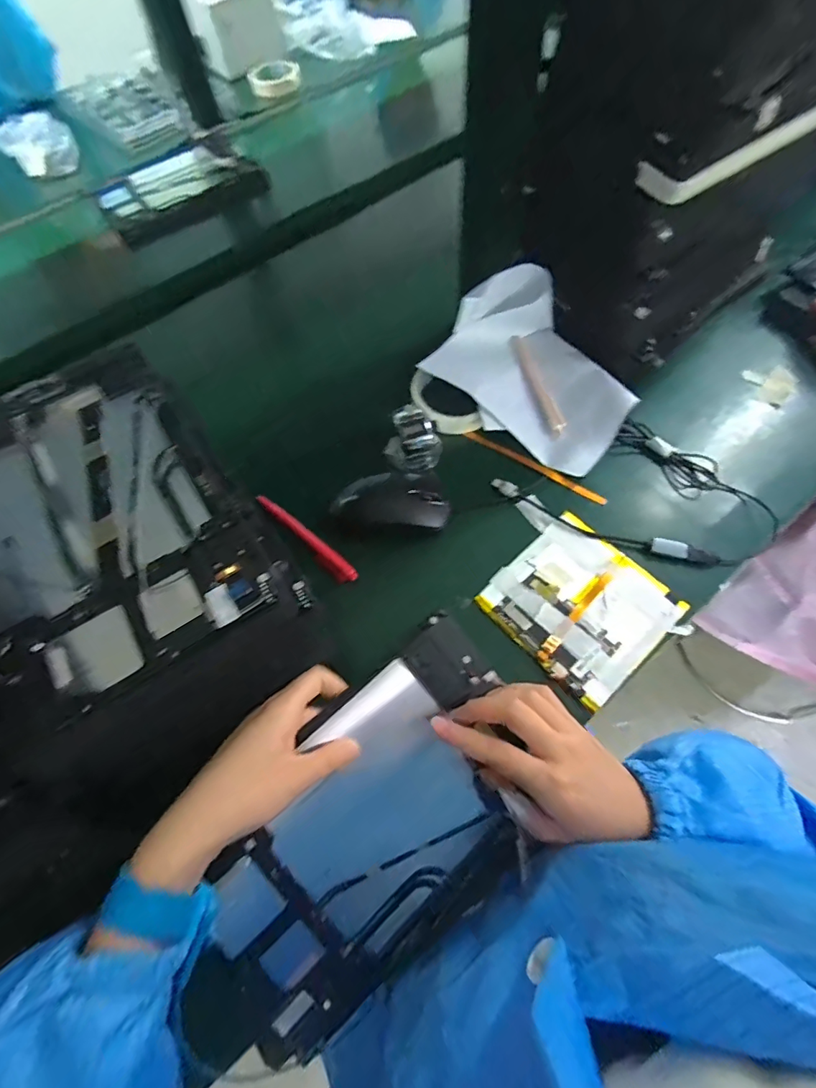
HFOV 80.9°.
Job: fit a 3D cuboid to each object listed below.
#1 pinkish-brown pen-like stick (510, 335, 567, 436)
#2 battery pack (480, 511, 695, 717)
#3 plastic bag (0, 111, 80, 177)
[{"bbox_3d":[0.140,-0.176,0.519,0.014,0.012,0.147,-13,64,-2],"label":"pinkish-brown pen-like stick"},{"bbox_3d":[0.147,0.050,0.409,0.125,0.008,0.127,-40,68,-15],"label":"battery pack"},{"bbox_3d":[-0.609,-0.654,0.786,0.117,0.053,0.080,-25,65,-8],"label":"plastic bag"}]

